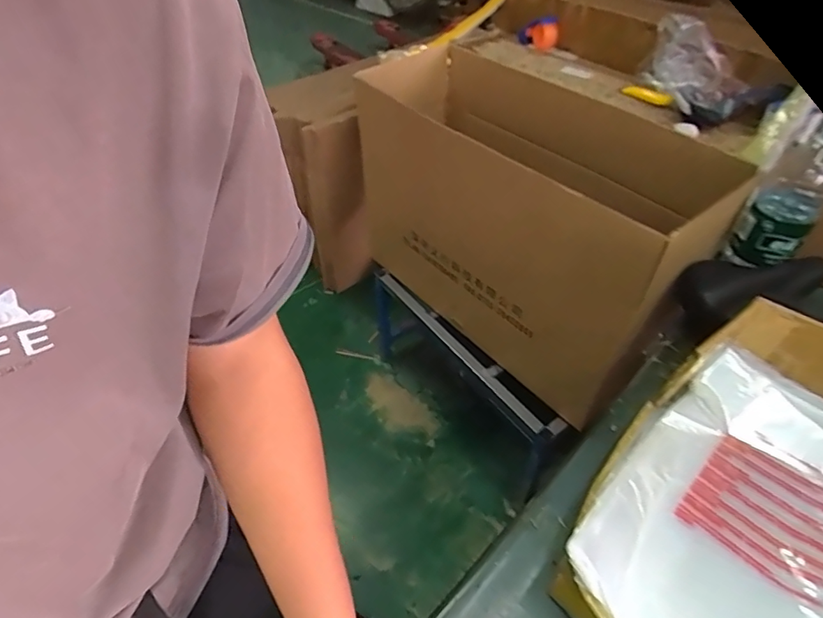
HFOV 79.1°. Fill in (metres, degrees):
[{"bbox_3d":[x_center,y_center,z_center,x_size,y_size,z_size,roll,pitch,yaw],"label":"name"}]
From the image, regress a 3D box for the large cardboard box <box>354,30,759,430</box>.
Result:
[{"bbox_3d":[0.249,-0.218,1.184,0.352,0.513,0.824,-31,52,-27],"label":"large cardboard box"}]

